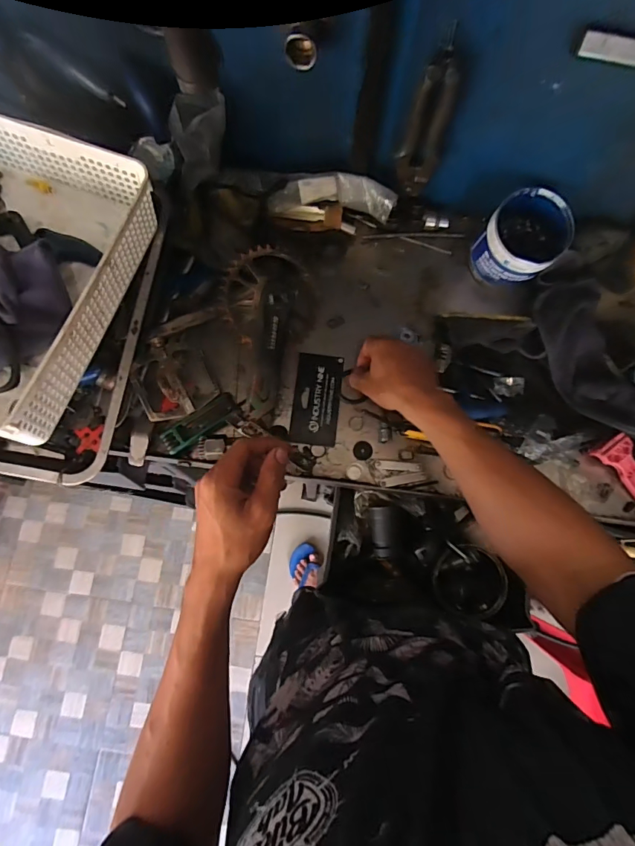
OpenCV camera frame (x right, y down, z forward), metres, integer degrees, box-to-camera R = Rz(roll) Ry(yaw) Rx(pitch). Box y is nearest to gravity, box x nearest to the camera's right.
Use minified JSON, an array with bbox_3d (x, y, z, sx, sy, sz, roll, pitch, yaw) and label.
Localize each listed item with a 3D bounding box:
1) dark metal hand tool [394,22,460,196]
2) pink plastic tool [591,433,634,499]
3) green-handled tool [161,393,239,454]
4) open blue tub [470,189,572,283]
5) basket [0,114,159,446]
[{"bbox_3d":[0.129,-0.345,0.506,0.047,0.182,0.027,22,78,4],"label":"dark metal hand tool"},{"bbox_3d":[0.414,0.073,0.562,0.046,0.022,0.116,-34,80,-8],"label":"pink plastic tool"},{"bbox_3d":[-0.153,0.000,0.568,0.104,0.013,0.032,-37,81,-9],"label":"green-handled tool"},{"bbox_3d":[0.279,-0.248,0.596,0.098,0.090,0.107,0,77,-1],"label":"open blue tub"},{"bbox_3d":[-0.341,-0.165,0.465,0.245,0.095,0.331,16,77,2],"label":"basket"}]

